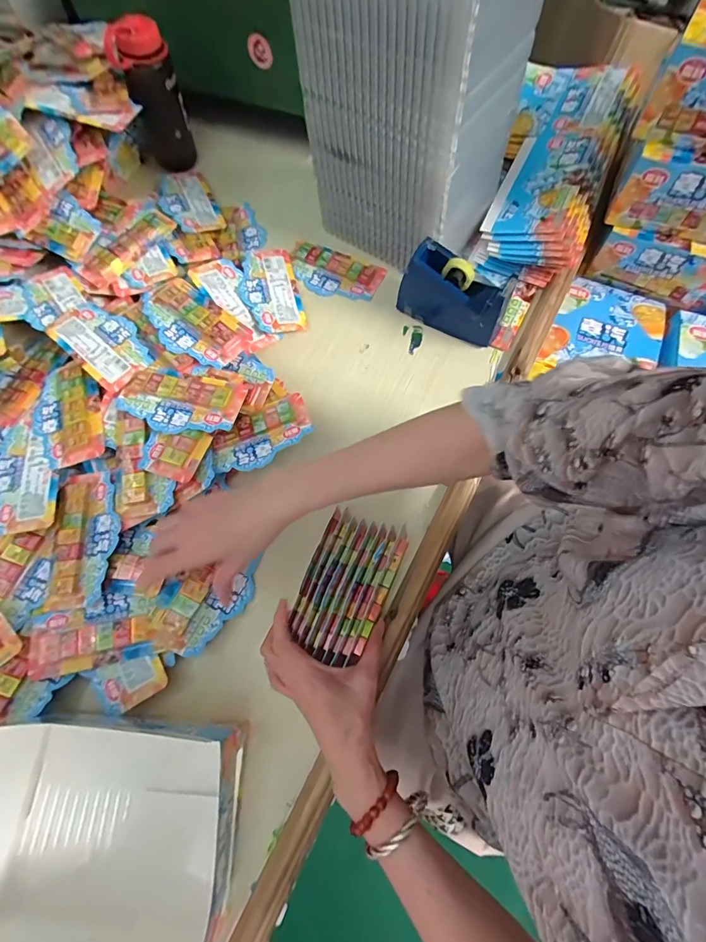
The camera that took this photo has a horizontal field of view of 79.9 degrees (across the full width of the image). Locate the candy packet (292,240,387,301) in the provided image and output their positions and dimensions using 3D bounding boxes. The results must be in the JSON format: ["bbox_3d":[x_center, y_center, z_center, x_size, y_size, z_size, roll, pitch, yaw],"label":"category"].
[{"bbox_3d":[-0.029,-0.287,0.605,0.139,0.019,0.070,23,72,10],"label":"candy packet"}]

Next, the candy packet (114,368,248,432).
[{"bbox_3d":[-0.199,-0.080,0.482,0.142,0.017,0.075,12,70,6],"label":"candy packet"}]

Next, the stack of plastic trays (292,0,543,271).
[{"bbox_3d":[0.064,-0.414,0.486,0.207,0.286,0.147,33,74,13],"label":"stack of plastic trays"}]

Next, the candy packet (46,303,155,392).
[{"bbox_3d":[-0.308,-0.159,0.523,0.138,0.014,0.076,38,75,14],"label":"candy packet"}]

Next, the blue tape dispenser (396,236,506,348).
[{"bbox_3d":[0.126,-0.220,0.534,0.131,0.086,0.052,36,74,14],"label":"blue tape dispenser"}]

